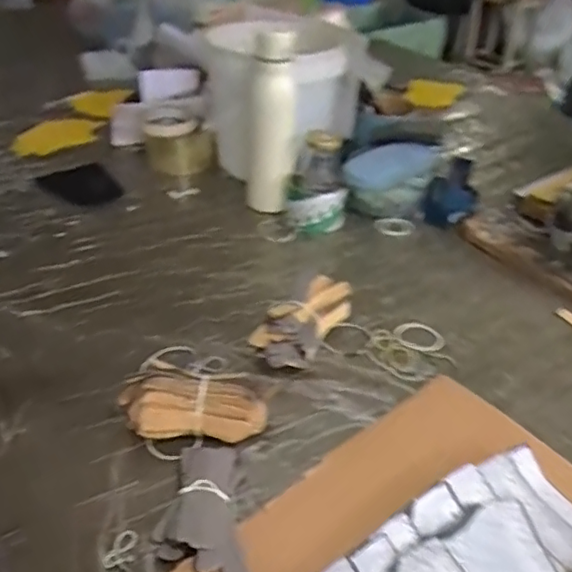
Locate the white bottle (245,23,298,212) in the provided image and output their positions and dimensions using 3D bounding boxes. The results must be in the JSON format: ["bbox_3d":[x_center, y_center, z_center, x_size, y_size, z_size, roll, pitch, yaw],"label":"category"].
[{"bbox_3d":[-0.021,-0.214,0.795,0.065,0.244,0.076,-1,34,-5],"label":"white bottle"}]

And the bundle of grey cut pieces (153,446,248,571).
[{"bbox_3d":[-0.065,0.169,0.440,0.060,0.019,0.125,-4,38,-8],"label":"bundle of grey cut pieces"}]

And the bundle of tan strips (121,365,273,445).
[{"bbox_3d":[-0.079,0.101,0.501,0.123,0.052,0.042,-1,37,-4],"label":"bundle of tan strips"}]

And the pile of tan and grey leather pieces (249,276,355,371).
[{"bbox_3d":[0.019,0.038,0.605,0.059,0.049,0.130,21,41,23],"label":"pile of tan and grey leather pieces"}]

